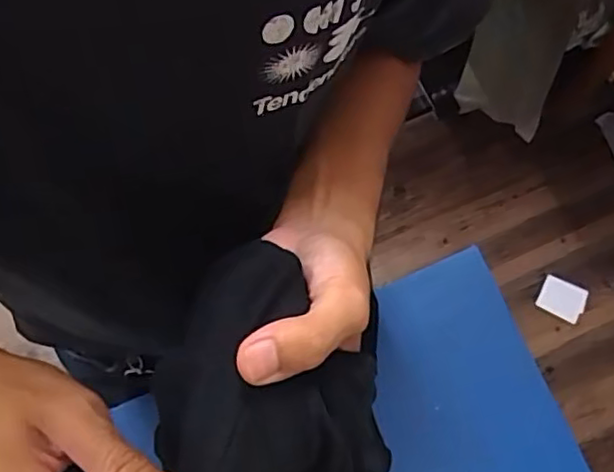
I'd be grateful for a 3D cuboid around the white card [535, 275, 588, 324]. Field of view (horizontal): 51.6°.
[{"bbox_3d":[0.622,0.153,1.548,0.107,0.009,0.095,29,77,5],"label":"white card"}]

